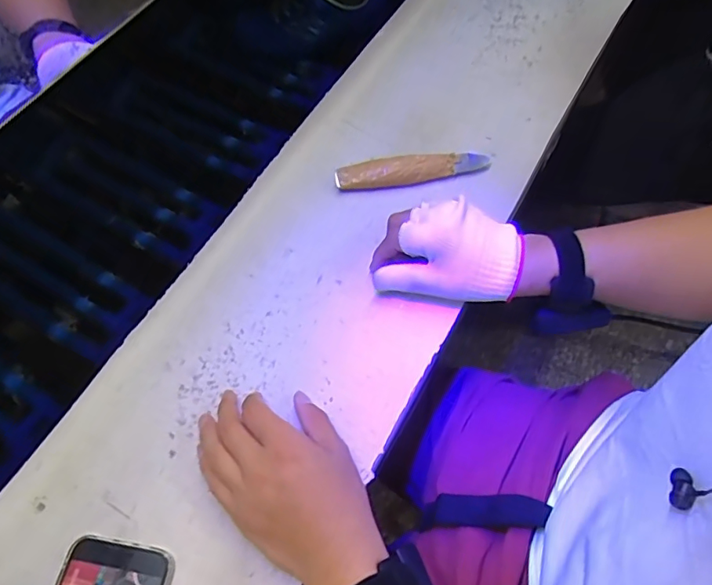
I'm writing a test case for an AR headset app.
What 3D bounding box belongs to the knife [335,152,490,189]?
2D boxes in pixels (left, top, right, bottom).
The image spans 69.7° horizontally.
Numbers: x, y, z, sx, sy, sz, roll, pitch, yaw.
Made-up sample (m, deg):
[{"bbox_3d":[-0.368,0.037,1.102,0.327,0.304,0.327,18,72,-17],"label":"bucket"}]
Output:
[{"bbox_3d":[0.062,-0.132,0.554,0.165,0.027,0.027,-6,64,-4],"label":"knife"}]

